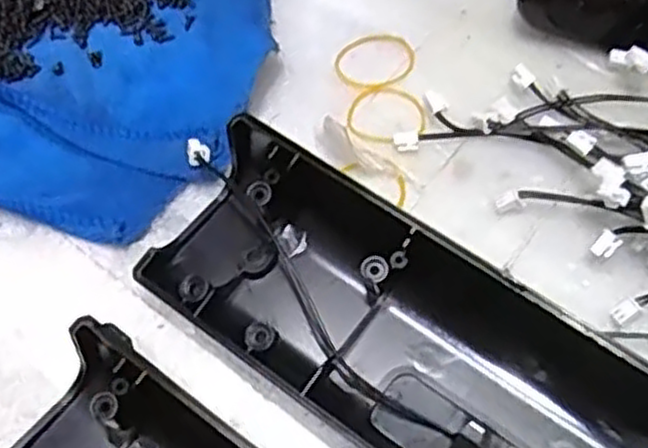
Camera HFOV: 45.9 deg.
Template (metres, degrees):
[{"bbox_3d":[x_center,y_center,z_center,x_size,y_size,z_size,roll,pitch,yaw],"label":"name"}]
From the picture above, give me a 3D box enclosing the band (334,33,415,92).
[{"bbox_3d":[0.021,-0.068,0.320,0.034,0.004,0.026,-28,66,-11],"label":"band"}]

